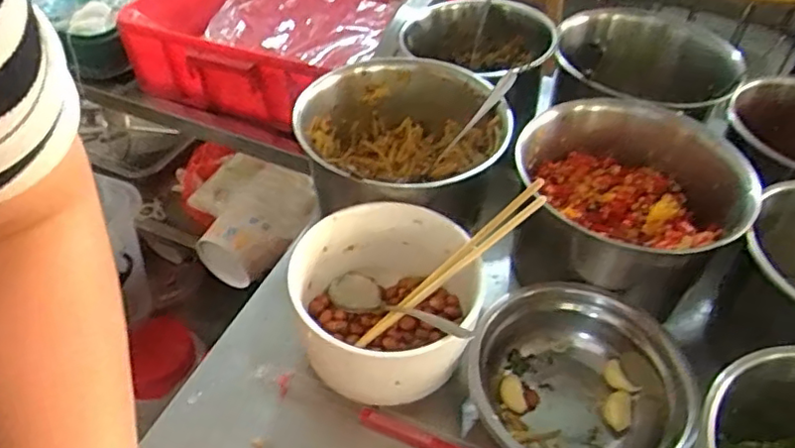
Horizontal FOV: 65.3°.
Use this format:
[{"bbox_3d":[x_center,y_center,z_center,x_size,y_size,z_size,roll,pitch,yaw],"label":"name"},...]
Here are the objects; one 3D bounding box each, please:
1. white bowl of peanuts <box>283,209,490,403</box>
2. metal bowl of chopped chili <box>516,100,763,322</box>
[{"bbox_3d":[-0.010,0.063,0.456,0.126,0.091,0.127,1,44,-1],"label":"white bowl of peanuts"},{"bbox_3d":[0.187,-0.015,0.515,0.169,0.106,0.173,1,44,-1],"label":"metal bowl of chopped chili"}]

